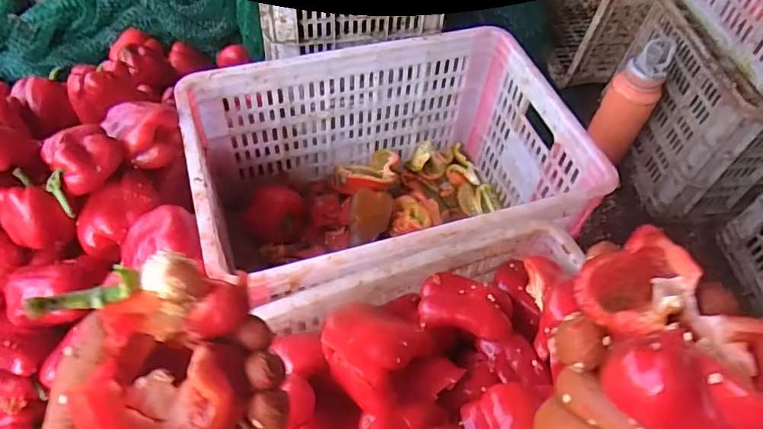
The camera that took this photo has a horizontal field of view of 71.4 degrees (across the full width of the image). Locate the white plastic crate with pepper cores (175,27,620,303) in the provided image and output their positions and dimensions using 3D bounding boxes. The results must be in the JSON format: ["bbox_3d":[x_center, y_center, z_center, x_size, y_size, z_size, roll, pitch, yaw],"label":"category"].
[{"bbox_3d":[0.003,-0.032,0.804,0.497,0.271,0.355,-13,57,-13],"label":"white plastic crate with pepper cores"}]

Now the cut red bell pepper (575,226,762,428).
[{"bbox_3d":[0.137,0.054,0.239,0.088,0.040,0.102,-23,60,-19],"label":"cut red bell pepper"}]

